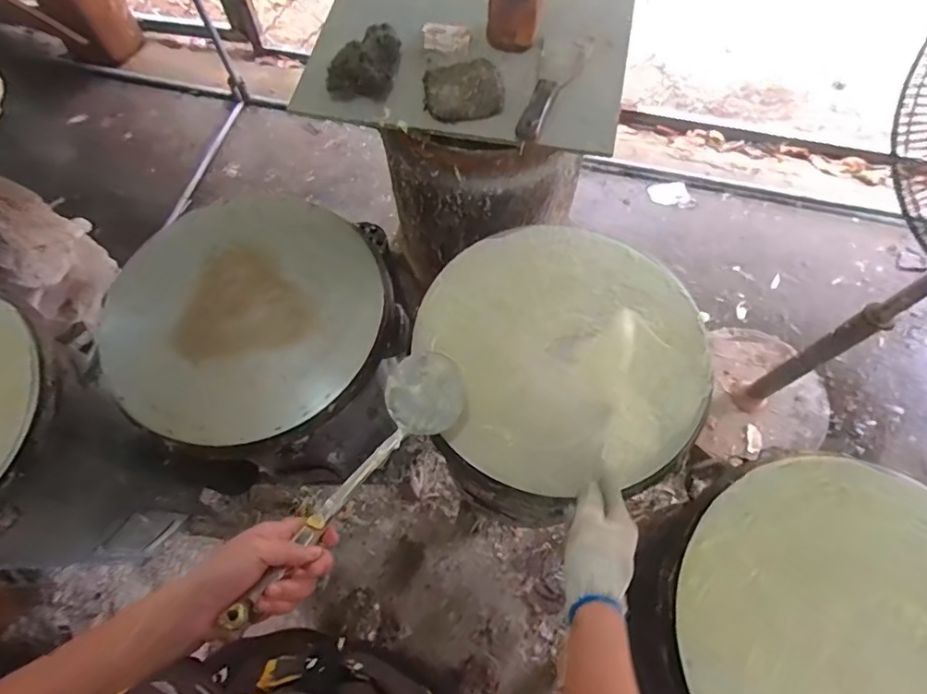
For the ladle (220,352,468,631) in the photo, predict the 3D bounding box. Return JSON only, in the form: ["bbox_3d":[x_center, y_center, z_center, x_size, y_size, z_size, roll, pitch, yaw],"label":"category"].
[{"bbox_3d":[-0.105,0.114,0.536,0.094,0.060,0.355,27,37,14],"label":"ladle"}]

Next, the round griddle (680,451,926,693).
[{"bbox_3d":[0.430,0.319,0.557,0.370,0.043,0.366,-1,64,1],"label":"round griddle"}]

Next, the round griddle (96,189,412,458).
[{"bbox_3d":[-0.308,-0.051,0.773,0.389,0.075,0.390,-1,64,1],"label":"round griddle"}]

